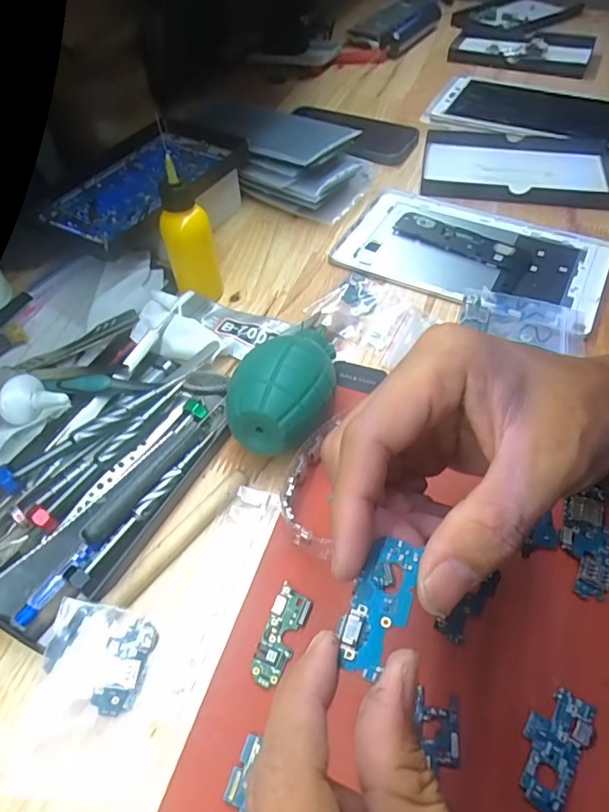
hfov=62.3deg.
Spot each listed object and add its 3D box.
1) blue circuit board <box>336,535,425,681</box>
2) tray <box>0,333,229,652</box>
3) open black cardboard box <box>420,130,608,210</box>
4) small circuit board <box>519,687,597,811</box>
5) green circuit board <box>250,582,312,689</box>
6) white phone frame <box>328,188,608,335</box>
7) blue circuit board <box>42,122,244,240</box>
[{"bbox_3d":[0.023,0.061,0.156,0.018,0.004,0.041,20,57,16],"label":"blue circuit board"},{"bbox_3d":[-0.121,0.029,0.291,0.111,0.025,0.181,21,56,17],"label":"tray"},{"bbox_3d":[0.214,-0.241,0.508,0.182,0.024,0.125,9,53,8],"label":"open black cardboard box"},{"bbox_3d":[0.103,0.140,0.207,0.023,0.004,0.046,35,61,25],"label":"small circuit board"},{"bbox_3d":[-0.011,0.107,0.237,0.016,0.004,0.043,17,55,14],"label":"green circuit board"},{"bbox_3d":[0.143,-0.132,0.431,0.211,0.009,0.131,22,56,17],"label":"white phone frame"},{"bbox_3d":[-0.135,-0.192,0.421,0.084,0.010,0.168,27,58,20],"label":"blue circuit board"}]

